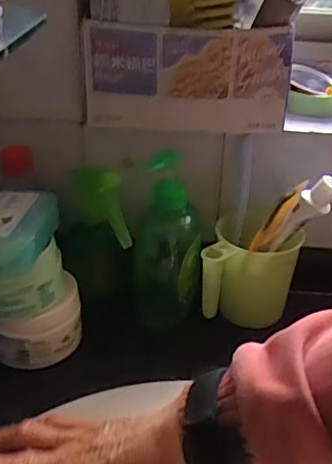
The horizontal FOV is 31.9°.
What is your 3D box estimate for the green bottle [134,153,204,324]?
[{"bbox_3d":[0.003,0.008,0.591,0.068,0.170,0.070,0,31,-3],"label":"green bottle"}]

